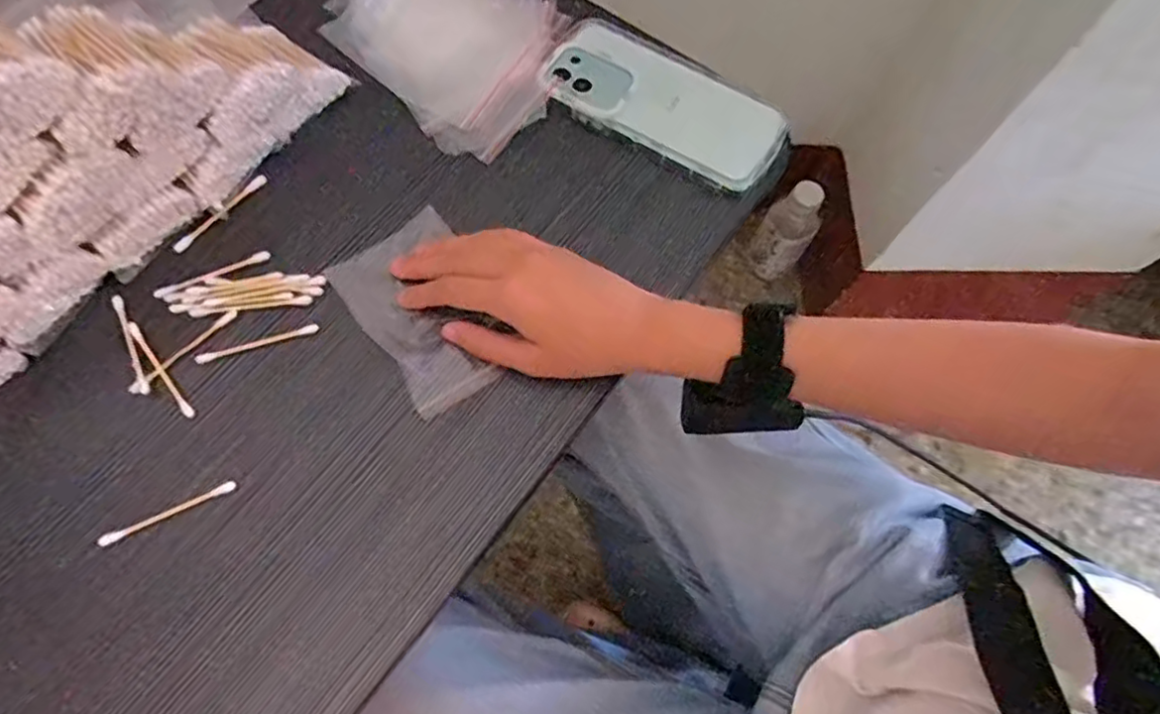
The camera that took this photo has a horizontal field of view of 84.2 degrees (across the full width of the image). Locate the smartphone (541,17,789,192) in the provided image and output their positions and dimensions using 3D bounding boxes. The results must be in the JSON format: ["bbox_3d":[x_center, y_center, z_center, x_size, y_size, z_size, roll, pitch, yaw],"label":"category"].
[{"bbox_3d":[0.058,-0.176,0.440,0.165,0.018,0.077,29,71,9],"label":"smartphone"}]

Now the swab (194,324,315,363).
[{"bbox_3d":[-0.189,-0.008,0.376,0.069,0.004,0.006,-16,70,-8],"label":"swab"}]

